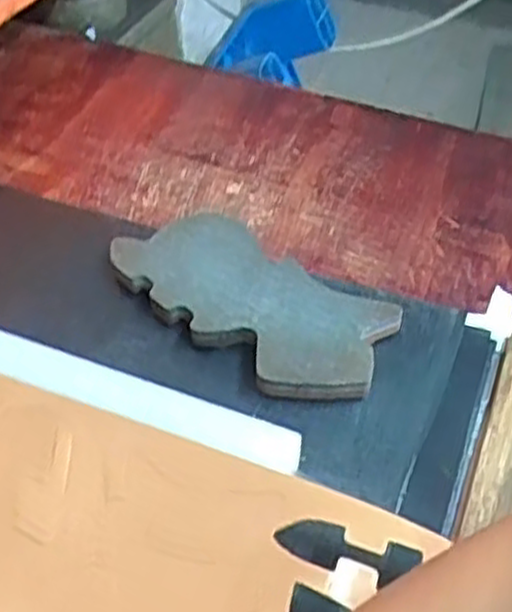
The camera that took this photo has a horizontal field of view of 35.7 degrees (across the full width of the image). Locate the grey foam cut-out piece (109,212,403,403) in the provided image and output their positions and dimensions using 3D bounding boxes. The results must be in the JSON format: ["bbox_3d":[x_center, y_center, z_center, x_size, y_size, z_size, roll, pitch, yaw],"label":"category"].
[{"bbox_3d":[-0.007,-0.003,0.619,0.226,0.035,0.109,29,52,24],"label":"grey foam cut-out piece"}]

